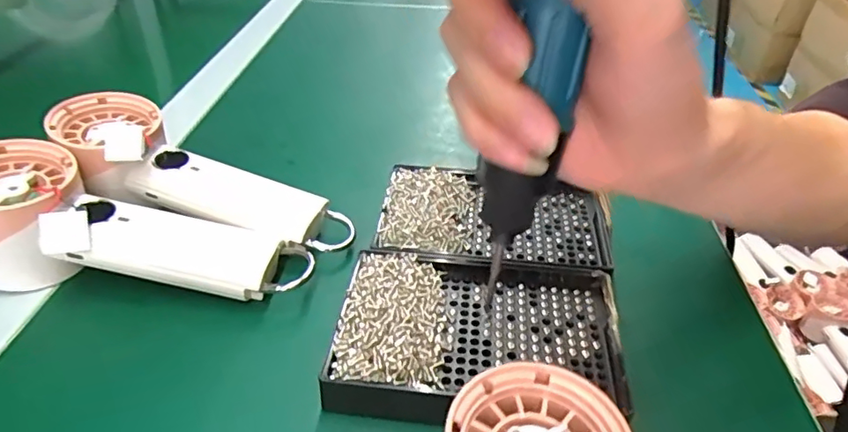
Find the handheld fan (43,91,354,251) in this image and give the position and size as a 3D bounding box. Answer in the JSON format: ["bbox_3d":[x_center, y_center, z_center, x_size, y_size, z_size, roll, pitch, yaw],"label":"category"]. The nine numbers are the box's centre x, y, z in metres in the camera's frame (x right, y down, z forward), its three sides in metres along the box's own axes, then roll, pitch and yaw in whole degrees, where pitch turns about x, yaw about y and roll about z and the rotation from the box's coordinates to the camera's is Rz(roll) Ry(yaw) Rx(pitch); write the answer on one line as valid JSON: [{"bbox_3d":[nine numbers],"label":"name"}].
[{"bbox_3d":[-0.136,-0.026,0.339,0.196,0.043,0.065,24,41,5],"label":"handheld fan"}]

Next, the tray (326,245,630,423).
[{"bbox_3d":[0.026,0.056,0.278,0.136,0.026,0.094,4,38,2],"label":"tray"}]

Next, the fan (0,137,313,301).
[{"bbox_3d":[-0.162,0.015,0.310,0.194,0.062,0.066,15,38,-4],"label":"fan"}]

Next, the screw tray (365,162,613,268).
[{"bbox_3d":[0.044,-0.001,0.342,0.138,0.014,0.085,4,38,2],"label":"screw tray"}]

